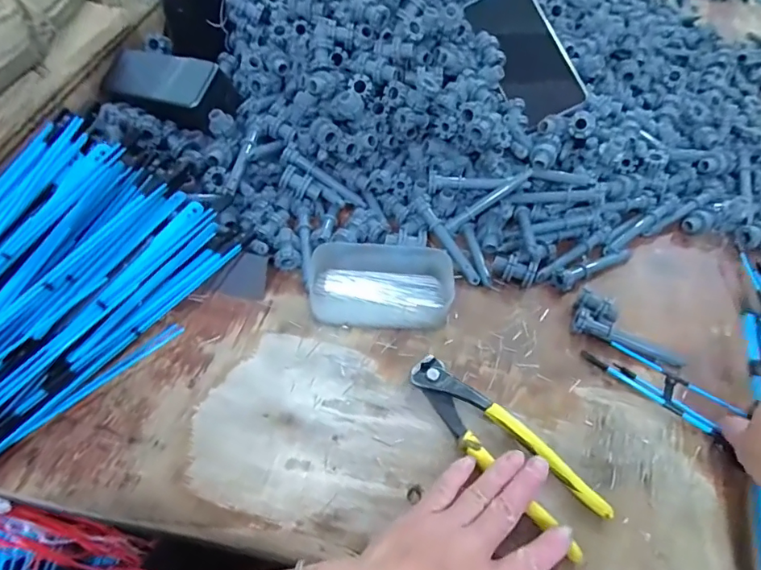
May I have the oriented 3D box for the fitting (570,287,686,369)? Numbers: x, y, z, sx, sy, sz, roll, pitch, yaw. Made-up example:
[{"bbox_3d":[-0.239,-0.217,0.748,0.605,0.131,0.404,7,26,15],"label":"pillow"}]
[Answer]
[{"bbox_3d":[0.208,0.039,0.408,0.091,0.022,0.039,21,56,11],"label":"fitting"}]

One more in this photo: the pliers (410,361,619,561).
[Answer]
[{"bbox_3d":[0.085,0.117,0.351,0.163,0.014,0.049,38,60,21],"label":"pliers"}]

